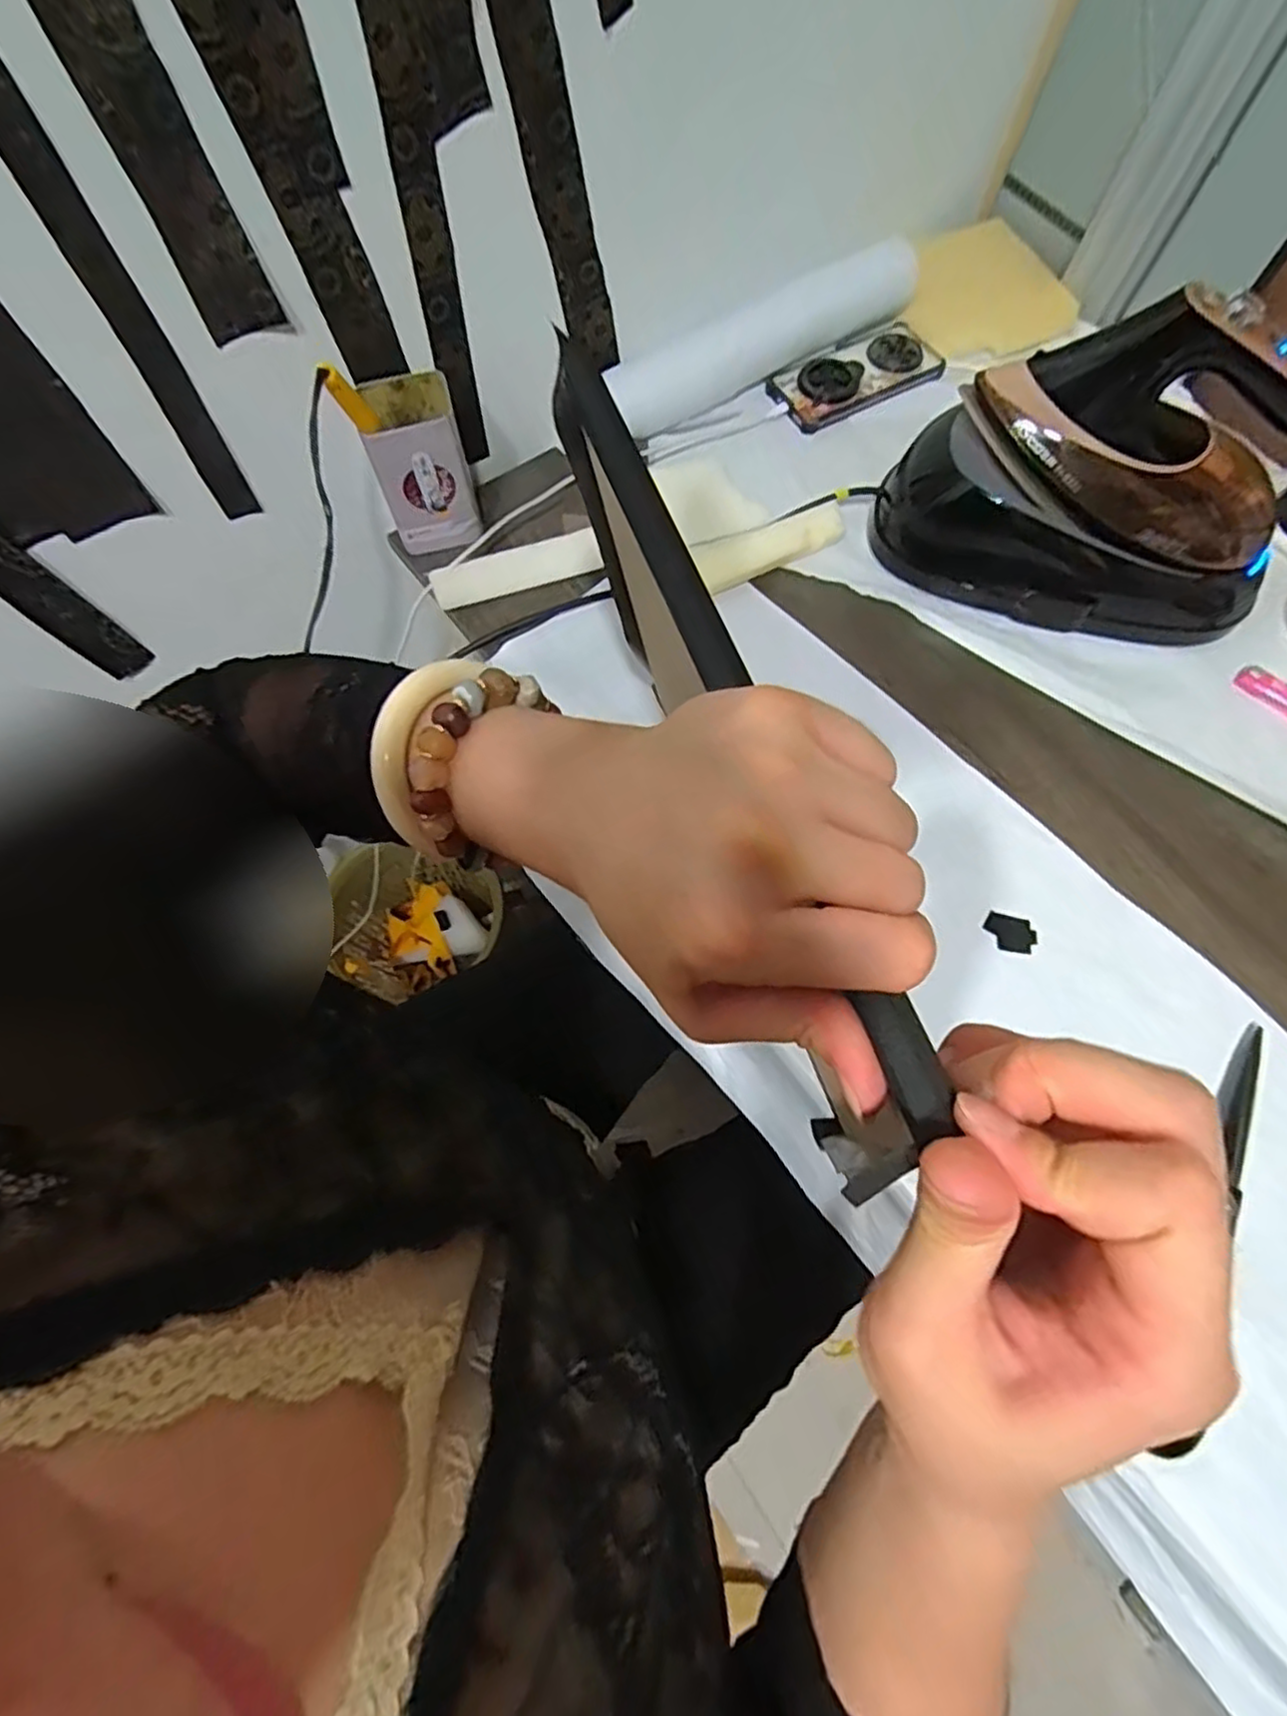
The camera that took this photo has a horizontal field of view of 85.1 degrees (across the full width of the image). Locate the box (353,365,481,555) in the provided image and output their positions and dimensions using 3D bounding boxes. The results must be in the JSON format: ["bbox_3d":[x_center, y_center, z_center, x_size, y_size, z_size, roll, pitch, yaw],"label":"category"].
[{"bbox_3d":[-0.182,-0.327,0.581,0.072,0.103,0.073,-15,69,-5],"label":"box"}]

